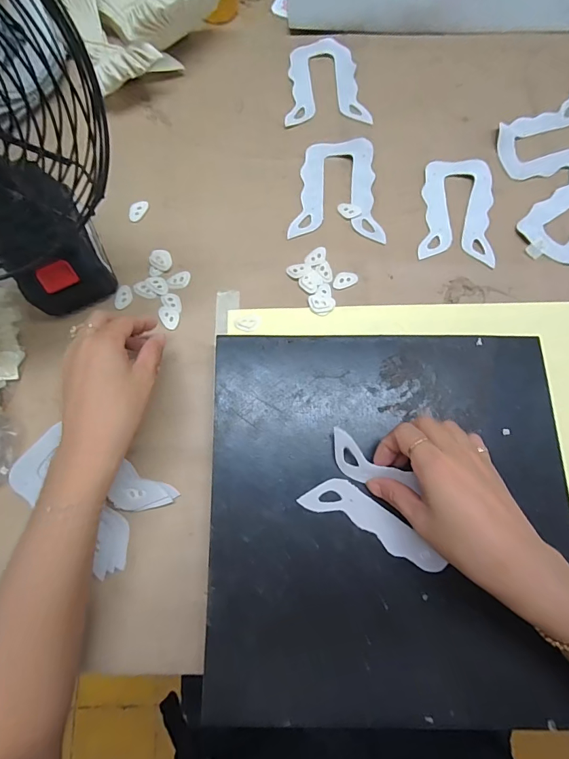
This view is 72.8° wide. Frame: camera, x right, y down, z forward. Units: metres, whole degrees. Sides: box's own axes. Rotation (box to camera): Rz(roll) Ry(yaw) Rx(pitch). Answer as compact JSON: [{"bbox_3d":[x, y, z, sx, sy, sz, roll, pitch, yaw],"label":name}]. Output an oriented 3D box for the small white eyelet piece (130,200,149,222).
[{"bbox_3d":[-0.159,-0.184,0.419,0.015,0.004,0.027,24,77,7],"label":"small white eyelet piece"}]

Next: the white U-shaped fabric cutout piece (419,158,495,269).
[{"bbox_3d":[0.187,-0.183,0.414,0.073,0.005,0.124,8,76,3],"label":"white U-shaped fabric cutout piece"}]

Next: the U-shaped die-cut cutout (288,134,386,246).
[{"bbox_3d":[0.054,-0.205,0.416,0.095,0.013,0.118,-2,75,0],"label":"U-shaped die-cut cutout"}]

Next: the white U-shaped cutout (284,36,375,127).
[{"bbox_3d":[0.049,-0.357,0.461,0.094,0.005,0.123,-2,75,0],"label":"white U-shaped cutout"}]

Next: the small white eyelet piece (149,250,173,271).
[{"bbox_3d":[-0.128,-0.126,0.402,0.025,0.004,0.021,38,79,10],"label":"small white eyelet piece"}]

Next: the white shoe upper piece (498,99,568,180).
[{"bbox_3d":[0.299,-0.267,0.432,0.122,0.009,0.095,-20,76,-4],"label":"white shoe upper piece"}]

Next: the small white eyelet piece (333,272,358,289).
[{"bbox_3d":[0.062,-0.102,0.394,0.026,0.004,0.016,-24,76,-5],"label":"small white eyelet piece"}]

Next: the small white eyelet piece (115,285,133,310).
[{"bbox_3d":[-0.165,-0.084,0.395,0.017,0.004,0.026,13,76,4],"label":"small white eyelet piece"}]

